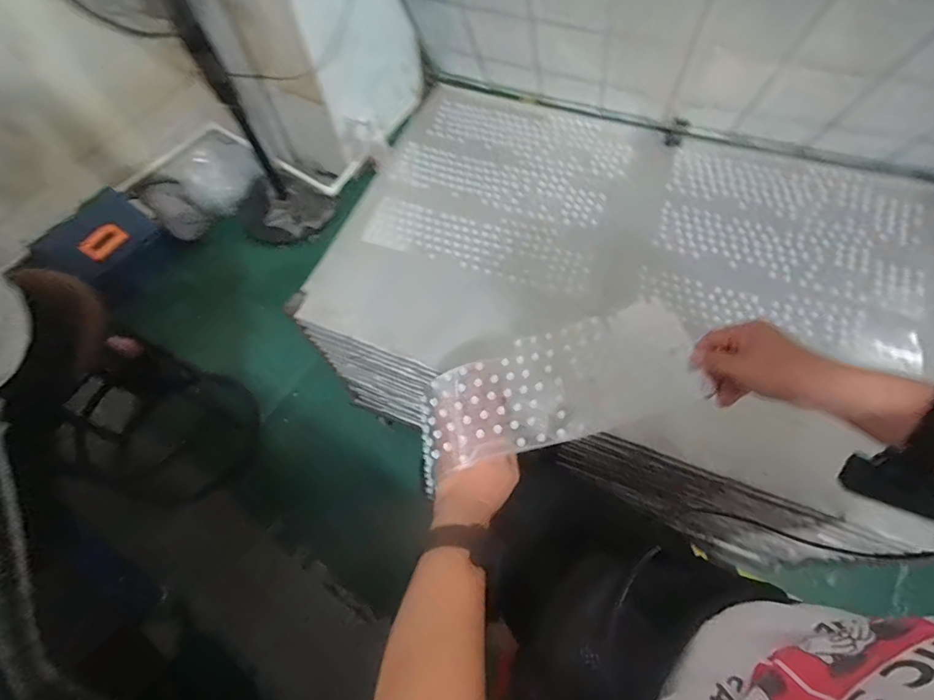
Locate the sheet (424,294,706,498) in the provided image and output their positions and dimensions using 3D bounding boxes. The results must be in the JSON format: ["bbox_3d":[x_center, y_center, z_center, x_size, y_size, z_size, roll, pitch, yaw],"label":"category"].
[{"bbox_3d":[0.091,0.039,0.484,0.308,0.028,0.127,-19,64,-2],"label":"sheet"}]

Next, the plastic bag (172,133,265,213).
[{"bbox_3d":[-0.882,-0.634,1.562,0.223,0.138,0.249,32,69,17],"label":"plastic bag"}]

